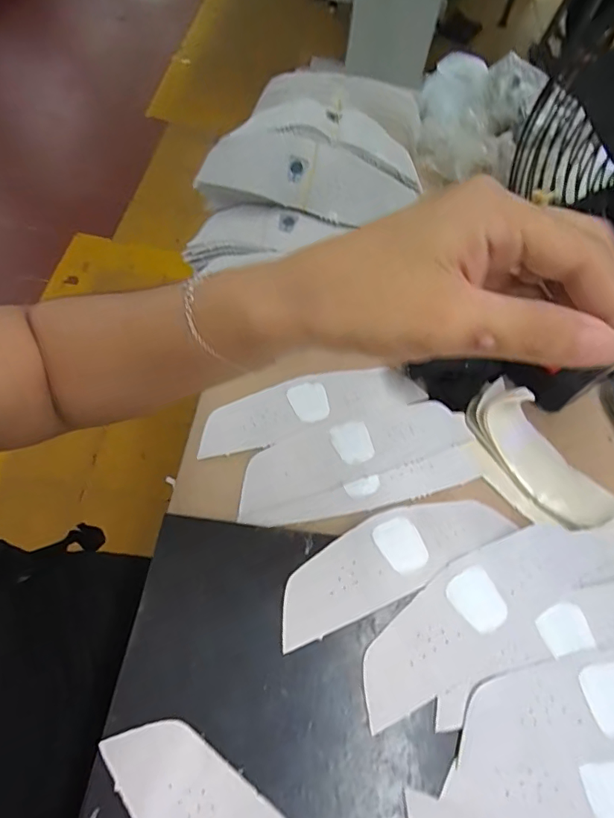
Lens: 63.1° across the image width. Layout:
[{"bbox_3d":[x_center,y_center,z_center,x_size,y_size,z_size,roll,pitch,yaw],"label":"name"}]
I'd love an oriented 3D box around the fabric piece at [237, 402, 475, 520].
[{"bbox_3d":[0.039,0.033,0.411,0.198,0.004,0.052,-16,63,-13],"label":"fabric piece"}]

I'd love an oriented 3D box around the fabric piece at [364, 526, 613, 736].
[{"bbox_3d":[0.140,0.123,0.337,0.239,0.004,0.063,-20,63,-15],"label":"fabric piece"}]

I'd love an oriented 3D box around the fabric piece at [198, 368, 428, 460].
[{"bbox_3d":[0.003,-0.006,0.433,0.193,0.004,0.055,-16,62,-13],"label":"fabric piece"}]

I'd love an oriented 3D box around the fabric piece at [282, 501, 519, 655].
[{"bbox_3d":[0.060,0.105,0.357,0.180,0.024,0.054,-23,64,-16],"label":"fabric piece"}]

